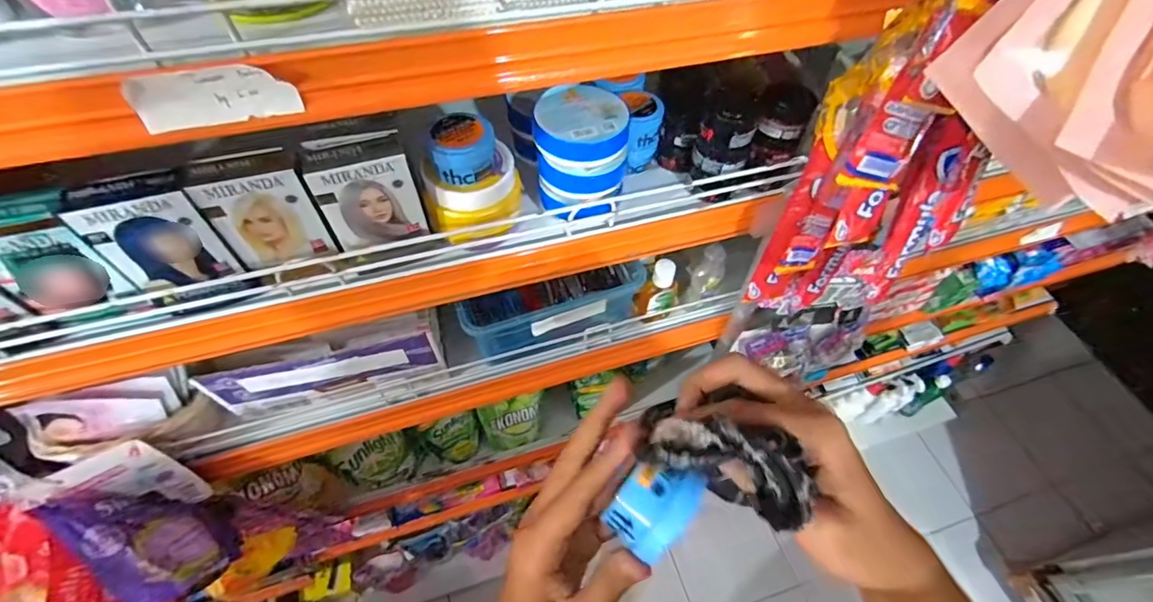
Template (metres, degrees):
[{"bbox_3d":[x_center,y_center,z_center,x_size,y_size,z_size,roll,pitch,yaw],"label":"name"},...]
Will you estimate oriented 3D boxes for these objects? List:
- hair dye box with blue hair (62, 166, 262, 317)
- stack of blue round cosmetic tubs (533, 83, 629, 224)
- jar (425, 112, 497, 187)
[{"bbox_3d":[-0.288,-0.037,0.357,0.066,0.113,0.030,-17,58,-14],"label":"hair dye box with blue hair"},{"bbox_3d":[0.002,-0.125,0.420,0.074,0.082,0.068,-11,57,-9],"label":"stack of blue round cosmetic tubs"},{"bbox_3d":[-0.090,-0.118,0.390,0.050,0.036,0.045,-11,57,-9],"label":"jar"}]

